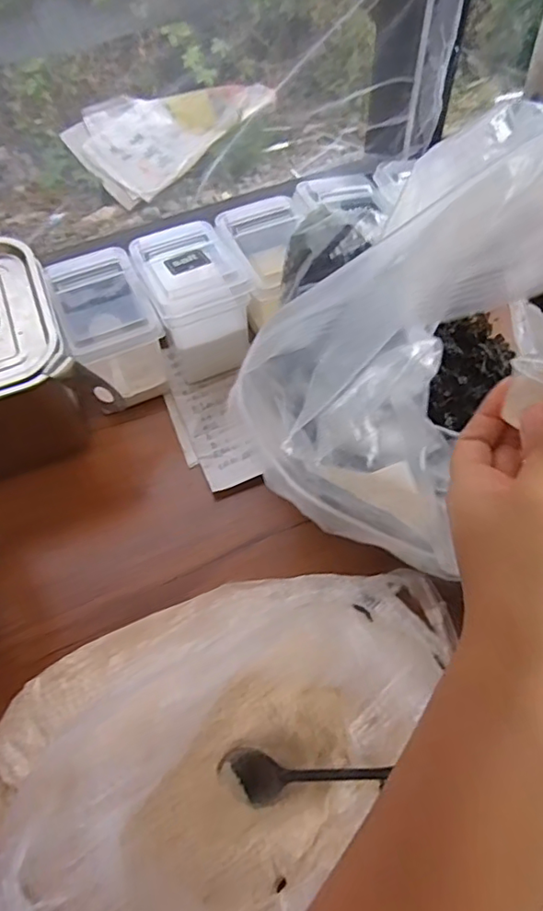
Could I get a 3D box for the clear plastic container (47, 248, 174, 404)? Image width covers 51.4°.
[{"bbox_3d":[-0.145,-0.117,0.512,0.077,0.088,0.119,-23,60,-11],"label":"clear plastic container"}]

